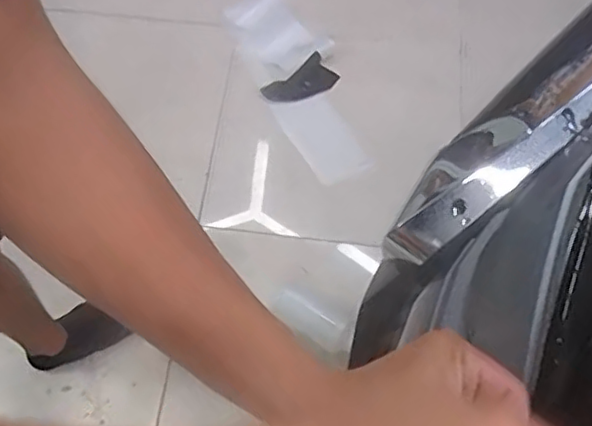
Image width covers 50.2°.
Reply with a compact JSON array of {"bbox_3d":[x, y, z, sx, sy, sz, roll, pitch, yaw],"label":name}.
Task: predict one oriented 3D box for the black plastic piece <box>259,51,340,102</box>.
[{"bbox_3d":[0.013,-0.339,1.634,0.190,0.029,0.096,-34,69,-17],"label":"black plastic piece"}]

